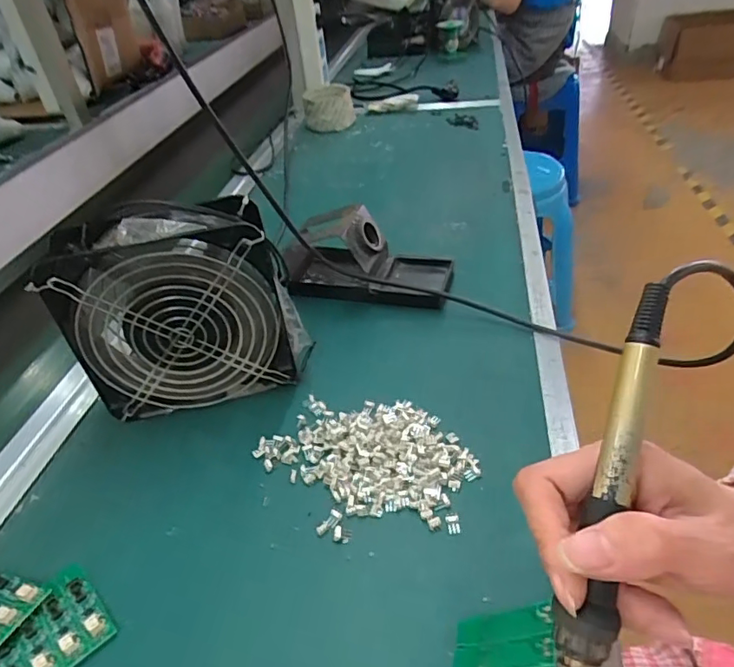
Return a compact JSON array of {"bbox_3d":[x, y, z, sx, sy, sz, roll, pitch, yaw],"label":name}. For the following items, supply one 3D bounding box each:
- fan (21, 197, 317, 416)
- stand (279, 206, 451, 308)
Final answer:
[{"bbox_3d":[-0.135,-0.017,0.399,0.158,0.155,0.055,-13,39,-7],"label":"fan"},{"bbox_3d":[-0.005,-0.080,0.524,0.169,0.072,0.077,7,41,16],"label":"stand"}]

